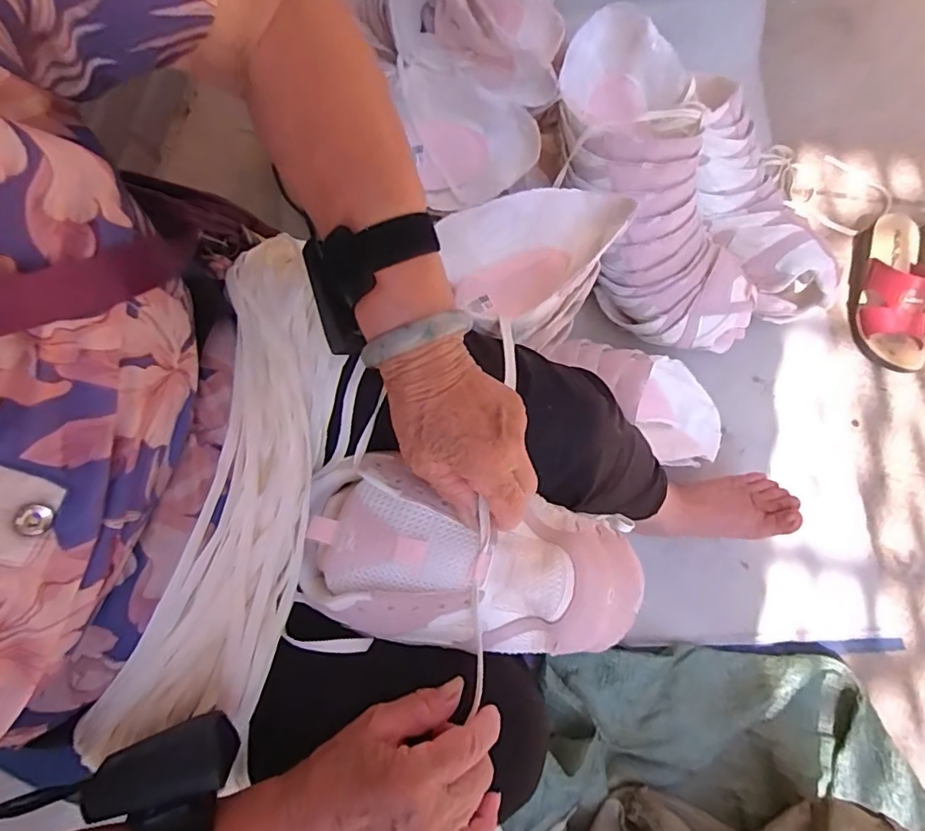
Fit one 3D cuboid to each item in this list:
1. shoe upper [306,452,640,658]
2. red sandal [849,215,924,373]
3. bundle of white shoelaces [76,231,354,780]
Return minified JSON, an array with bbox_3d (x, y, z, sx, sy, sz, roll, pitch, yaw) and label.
[{"bbox_3d":[0.004,0.098,0.360,0.223,0.053,0.108,12,79,2],"label":"shoe upper"},{"bbox_3d":[0.605,-0.182,0.765,0.093,0.082,0.229,9,78,6],"label":"red sandal"},{"bbox_3d":[-0.148,0.047,0.354,0.095,0.063,0.349,10,78,4],"label":"bundle of white shoelaces"}]

